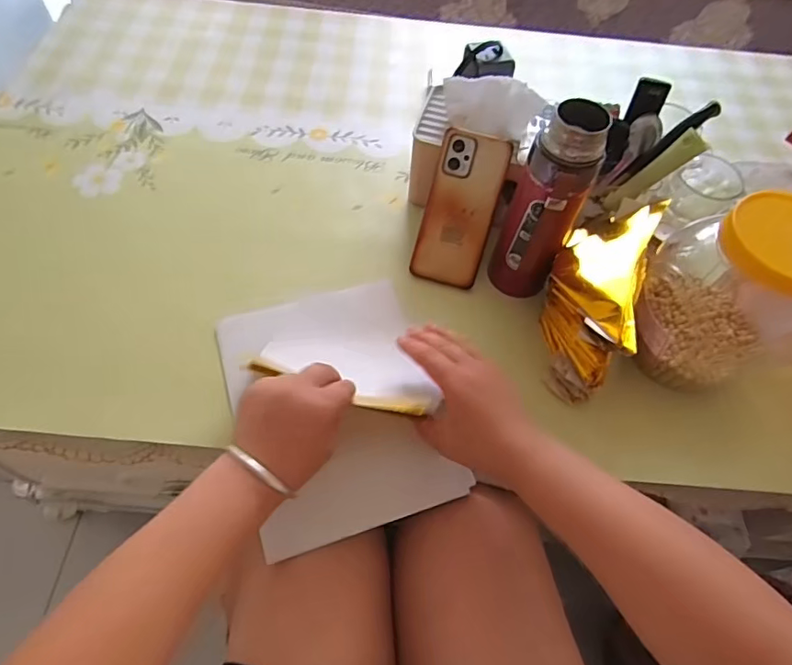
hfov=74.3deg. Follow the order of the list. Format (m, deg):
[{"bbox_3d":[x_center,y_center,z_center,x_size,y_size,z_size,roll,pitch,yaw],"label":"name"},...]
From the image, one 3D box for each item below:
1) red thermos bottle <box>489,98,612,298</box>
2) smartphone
[{"bbox_3d":[0.141,-0.115,0.505,0.066,0.196,0.065,23,60,9],"label":"red thermos bottle"},{"bbox_3d":[0.070,-0.134,0.577,0.078,0.009,0.163,16,104,5],"label":"smartphone"}]

